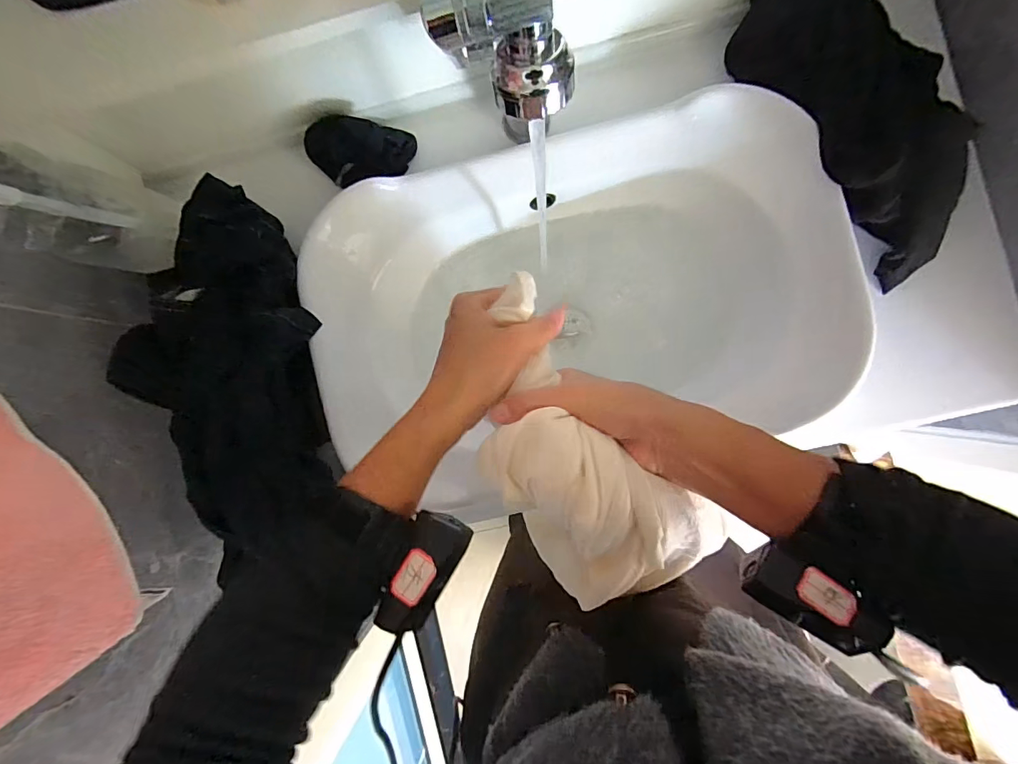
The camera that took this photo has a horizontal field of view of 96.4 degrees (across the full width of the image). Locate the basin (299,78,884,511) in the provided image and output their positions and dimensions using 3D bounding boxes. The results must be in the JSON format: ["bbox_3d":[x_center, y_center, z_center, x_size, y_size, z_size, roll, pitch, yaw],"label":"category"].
[{"bbox_3d":[0.063,-0.082,0.508,0.522,0.145,0.351,-16,88,3],"label":"basin"}]

